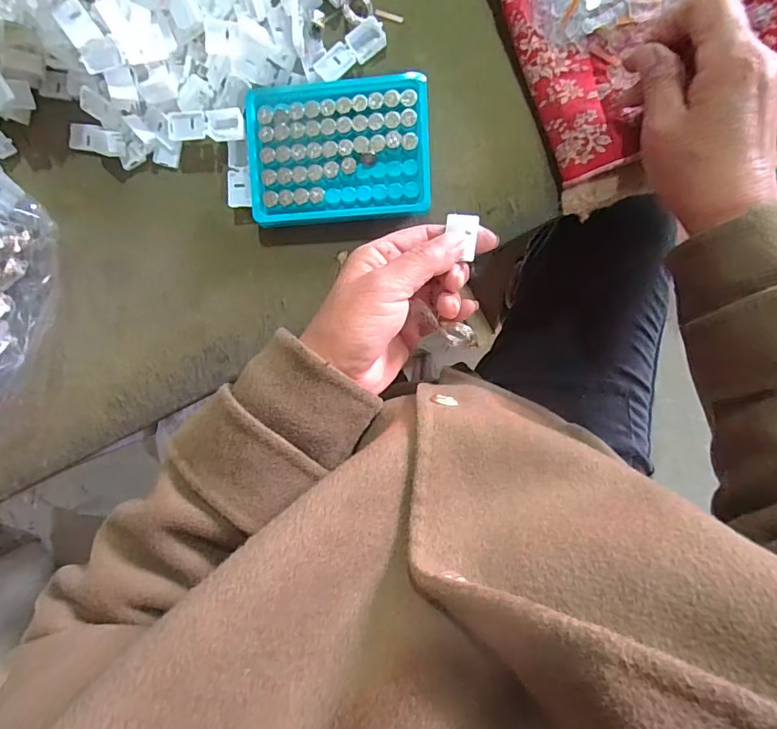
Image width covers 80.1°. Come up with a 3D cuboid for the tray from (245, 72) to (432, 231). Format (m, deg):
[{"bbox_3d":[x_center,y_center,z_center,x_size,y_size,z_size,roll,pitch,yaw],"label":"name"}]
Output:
[{"bbox_3d":[-0.036,-0.154,0.336,0.128,0.019,0.097,-2,95,5],"label":"tray"}]

